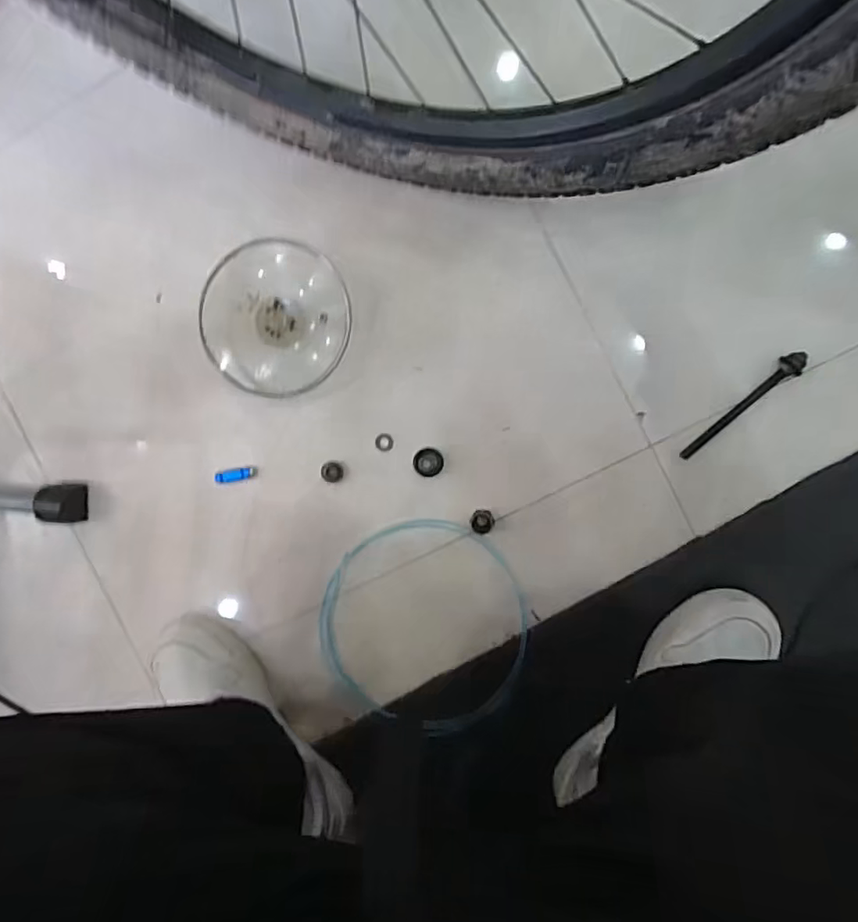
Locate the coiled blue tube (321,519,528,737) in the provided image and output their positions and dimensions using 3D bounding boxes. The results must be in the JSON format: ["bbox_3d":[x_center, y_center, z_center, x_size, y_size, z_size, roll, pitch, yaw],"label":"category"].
[{"bbox_3d":[-0.006,0.169,0.595,0.215,0.011,0.217,0,93,6],"label":"coiled blue tube"}]

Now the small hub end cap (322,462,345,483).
[{"bbox_3d":[-0.102,0.011,0.601,0.023,0.005,0.023,0,93,6],"label":"small hub end cap"}]

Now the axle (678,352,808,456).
[{"bbox_3d":[0.300,-0.053,0.551,0.141,0.023,0.018,-41,88,7],"label":"axle"}]

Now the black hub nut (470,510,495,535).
[{"bbox_3d":[0.054,0.062,0.577,0.024,0.019,0.023,3,93,6],"label":"black hub nut"}]

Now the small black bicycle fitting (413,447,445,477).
[{"bbox_3d":[0.000,0.002,0.588,0.031,0.006,0.029,0,93,6],"label":"small black bicycle fitting"}]

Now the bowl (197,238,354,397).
[{"bbox_3d":[-0.151,-0.142,0.576,0.148,0.053,0.146,0,93,6],"label":"bowl"}]

